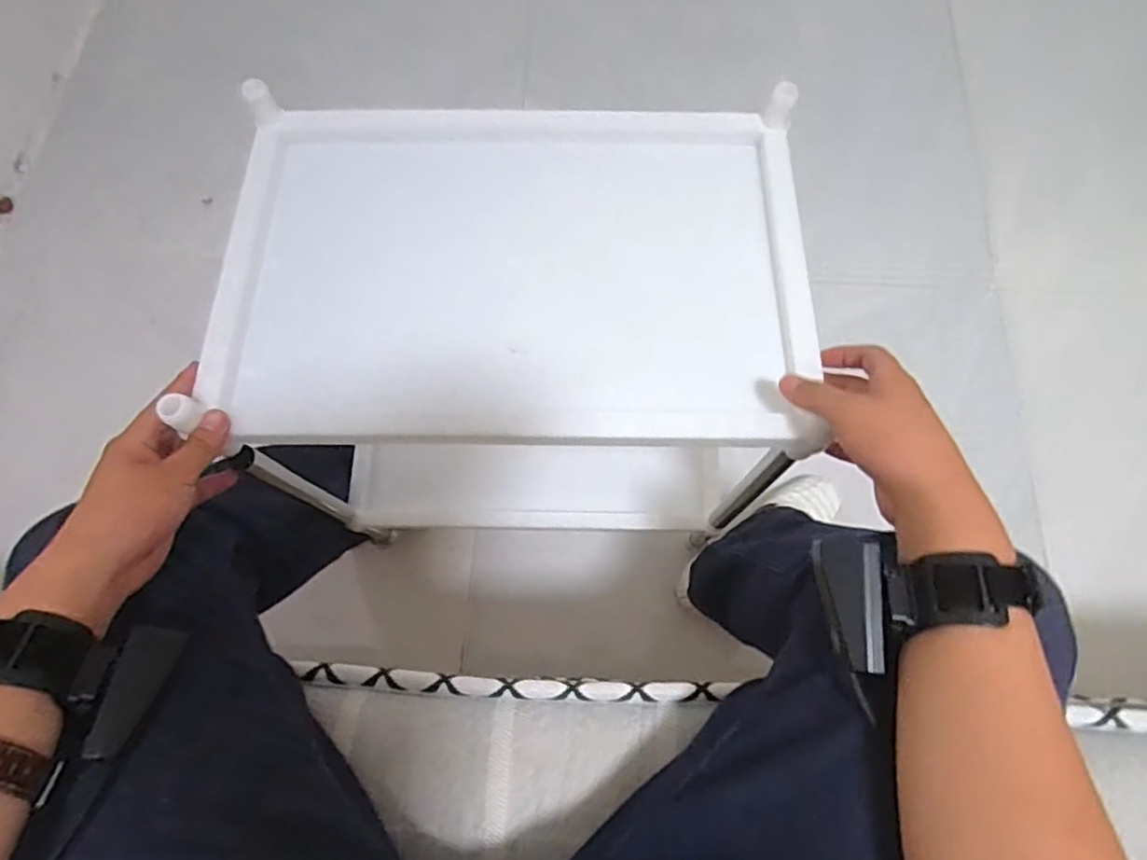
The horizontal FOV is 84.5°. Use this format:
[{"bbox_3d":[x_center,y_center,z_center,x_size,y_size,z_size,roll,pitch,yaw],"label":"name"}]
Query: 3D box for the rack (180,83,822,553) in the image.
[{"bbox_3d":[-0.036,-0.096,0.639,0.434,0.379,0.345,-1,71,2],"label":"rack"}]

